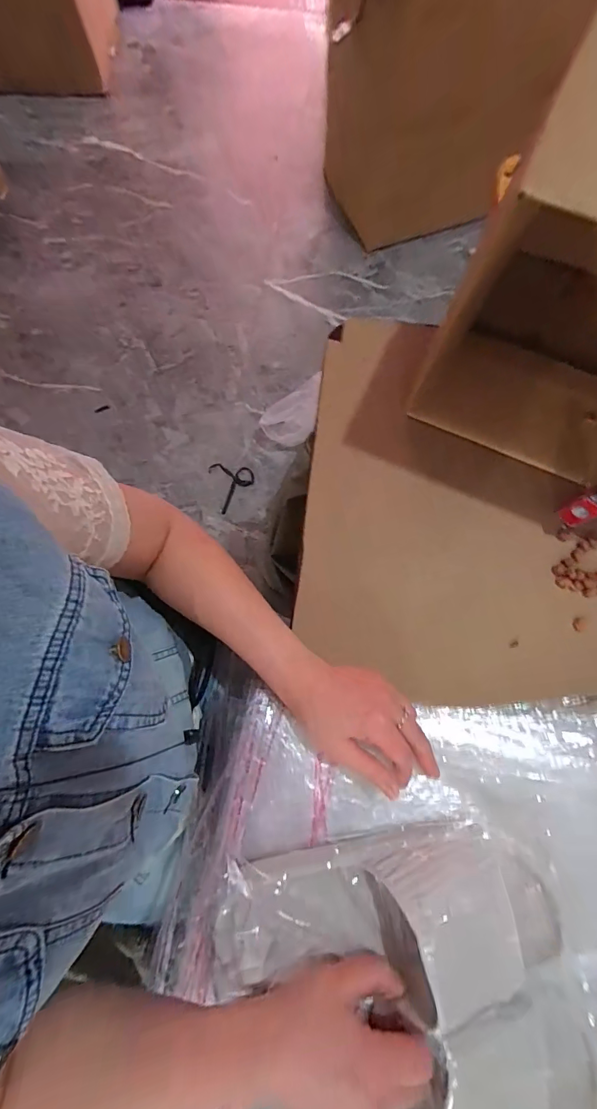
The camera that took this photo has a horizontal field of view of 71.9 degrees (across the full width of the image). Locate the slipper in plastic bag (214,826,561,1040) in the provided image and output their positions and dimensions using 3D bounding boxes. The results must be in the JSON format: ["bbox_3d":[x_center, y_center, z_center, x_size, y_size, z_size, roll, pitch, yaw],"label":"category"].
[{"bbox_3d":[0.069,0.298,0.335,0.272,0.061,0.117,-6,74,5],"label":"slipper in plastic bag"}]

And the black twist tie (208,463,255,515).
[{"bbox_3d":[-0.190,-0.208,1.216,0.121,0.009,0.157,-20,75,-1],"label":"black twist tie"}]

